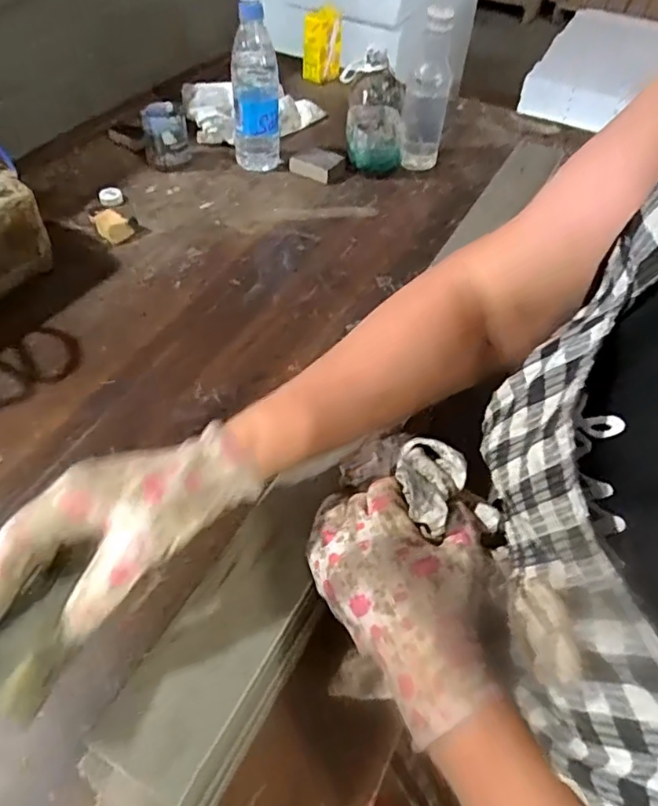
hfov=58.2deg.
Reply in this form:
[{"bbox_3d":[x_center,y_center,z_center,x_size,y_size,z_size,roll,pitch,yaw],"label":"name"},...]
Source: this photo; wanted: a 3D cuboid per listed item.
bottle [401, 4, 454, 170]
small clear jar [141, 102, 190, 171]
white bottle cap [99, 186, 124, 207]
[{"bbox_3d":[0.145,-0.450,0.860,0.063,0.206,0.058,12,49,5],"label":"bottle"},{"bbox_3d":[-0.236,-0.387,0.861,0.067,0.075,0.057,-8,50,-11],"label":"small clear jar"},{"bbox_3d":[-0.299,-0.284,0.809,0.030,0.018,0.030,2,49,-3],"label":"white bottle cap"}]

